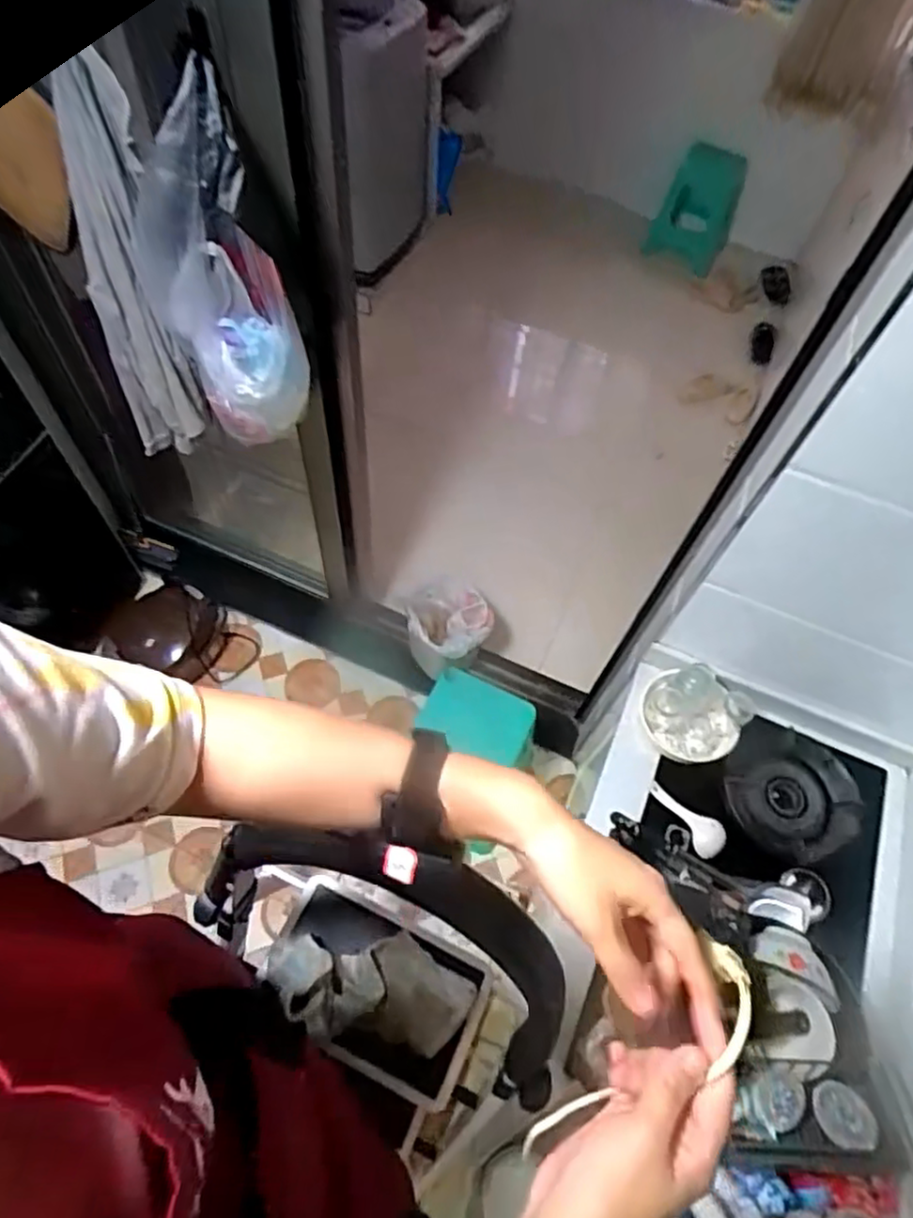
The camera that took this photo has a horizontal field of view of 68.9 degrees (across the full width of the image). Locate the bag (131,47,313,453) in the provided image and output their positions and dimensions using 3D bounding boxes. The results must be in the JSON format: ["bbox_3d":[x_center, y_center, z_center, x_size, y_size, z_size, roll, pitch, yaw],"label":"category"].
[{"bbox_3d":[-0.410,-0.559,1.145,0.173,0.540,0.291,-29,66,-20],"label":"bag"}]

